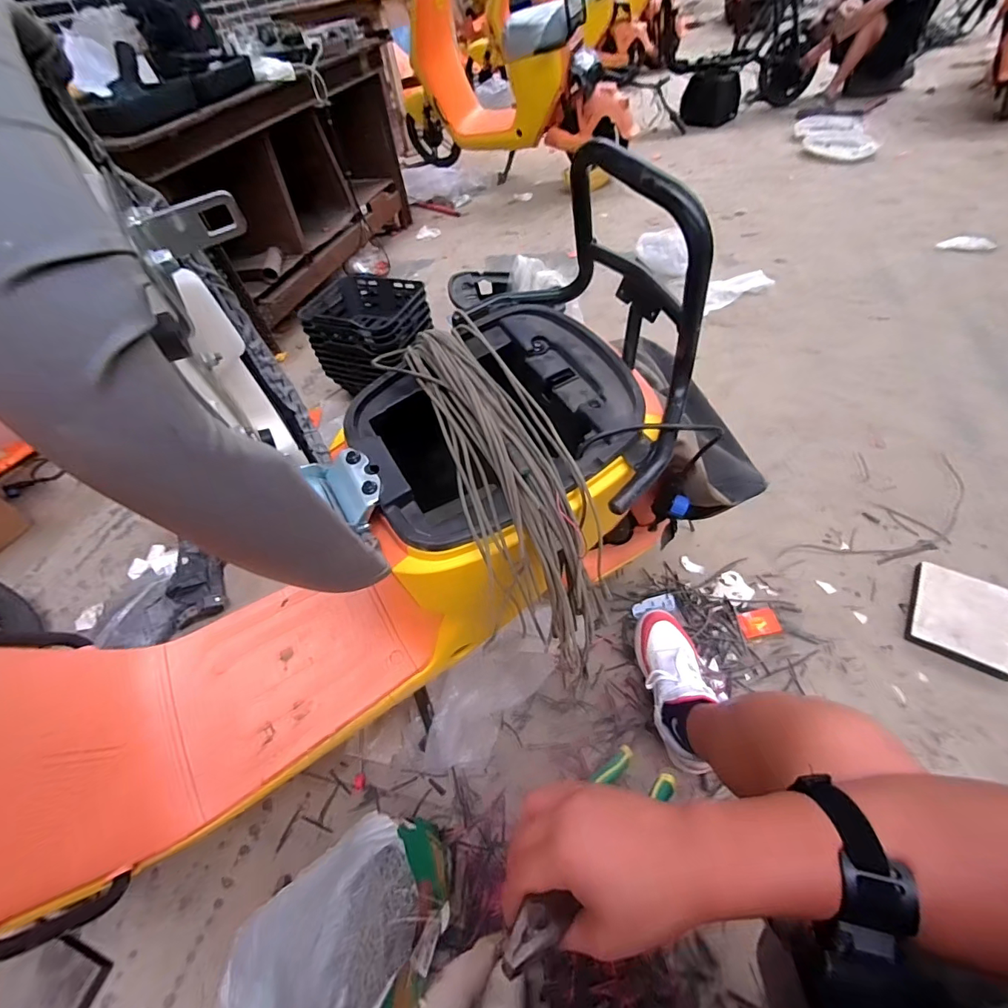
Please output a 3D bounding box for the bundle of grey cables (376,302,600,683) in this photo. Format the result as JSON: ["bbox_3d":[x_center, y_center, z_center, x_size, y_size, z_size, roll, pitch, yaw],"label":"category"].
[{"bbox_3d":[-0.006,-0.046,0.456,0.120,0.080,0.362,-22,79,-11],"label":"bundle of grey cables"}]

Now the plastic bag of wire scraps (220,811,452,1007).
[{"bbox_3d":[-0.187,0.584,0.592,0.251,0.258,0.221,-22,52,-9],"label":"plastic bag of wire scraps"}]

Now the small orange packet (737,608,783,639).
[{"bbox_3d":[0.523,0.242,0.905,0.080,0.006,0.051,-12,51,1],"label":"small orange packet"}]

